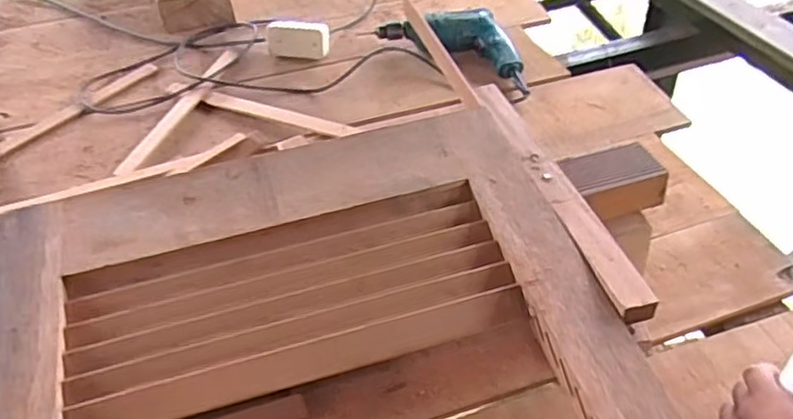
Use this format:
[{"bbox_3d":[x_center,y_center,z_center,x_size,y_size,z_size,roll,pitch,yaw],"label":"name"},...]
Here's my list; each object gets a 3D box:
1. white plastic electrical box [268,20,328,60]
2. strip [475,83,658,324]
[{"bbox_3d":[-0.177,-0.305,1.184,0.114,0.058,0.049,4,44,7],"label":"white plastic electrical box"},{"bbox_3d":[0.153,-0.030,0.653,0.035,0.014,0.346,-13,44,-10],"label":"strip"}]

